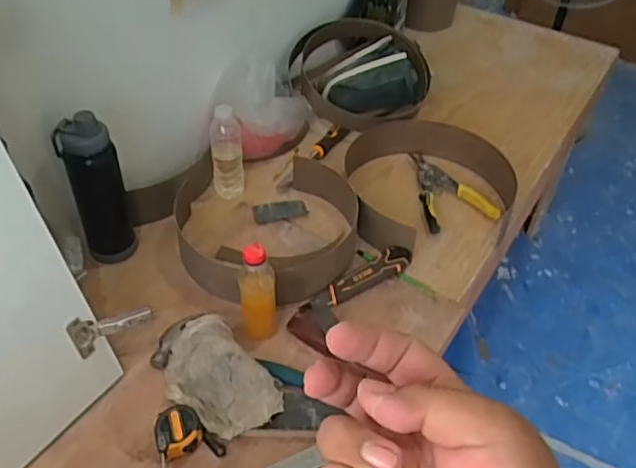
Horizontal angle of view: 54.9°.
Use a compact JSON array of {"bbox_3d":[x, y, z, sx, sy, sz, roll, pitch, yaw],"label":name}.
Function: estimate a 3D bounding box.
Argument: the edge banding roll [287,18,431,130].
[{"bbox_3d":[0.100,-0.366,1.408,0.287,0.133,0.304,2,44,-2],"label":"edge banding roll"}]

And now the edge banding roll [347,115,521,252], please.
[{"bbox_3d":[0.221,-0.104,1.167,0.315,0.065,0.363,-1,44,-5],"label":"edge banding roll"}]

